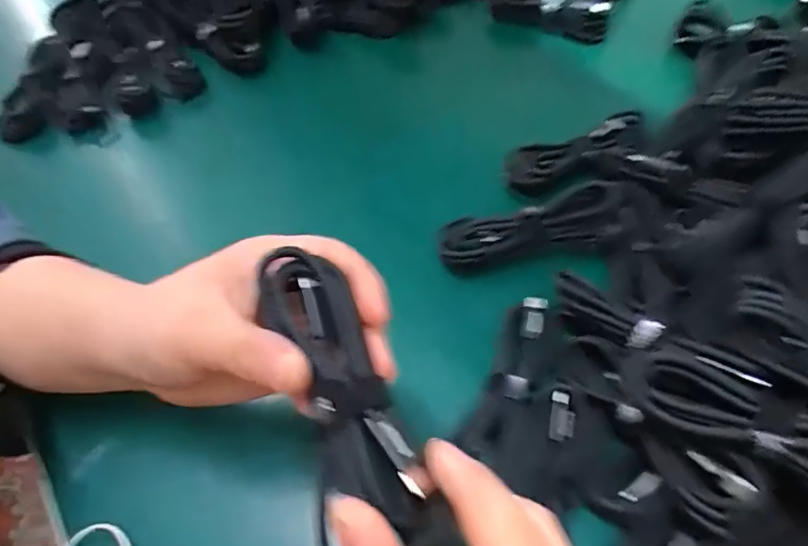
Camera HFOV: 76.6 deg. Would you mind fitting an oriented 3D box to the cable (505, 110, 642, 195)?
[{"bbox_3d":[0.124,-0.087,0.358,0.111,0.016,0.027,-23,58,-10],"label":"cable"}]

